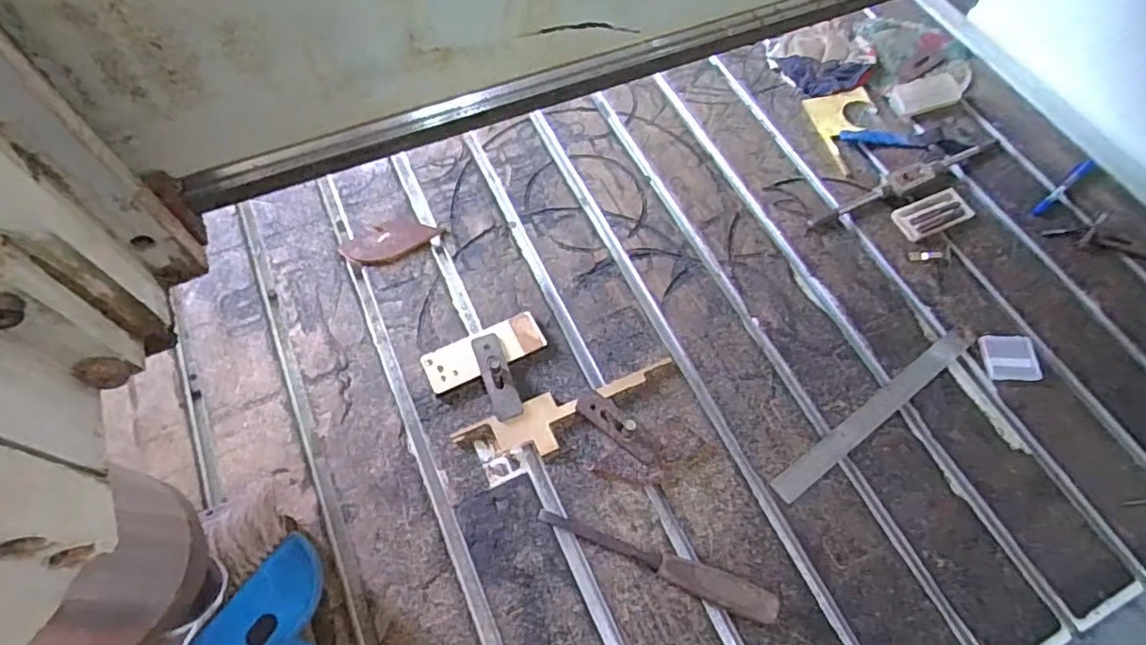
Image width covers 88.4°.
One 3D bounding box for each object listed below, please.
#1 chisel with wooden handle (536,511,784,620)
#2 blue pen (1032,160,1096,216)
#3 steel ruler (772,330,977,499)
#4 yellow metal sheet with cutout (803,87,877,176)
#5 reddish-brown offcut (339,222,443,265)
[{"bbox_3d":[0.077,0.228,0.558,0.229,0.024,0.028,19,64,7],"label":"chisel with wooden handle"},{"bbox_3d":[0.666,-0.185,0.797,0.132,0.013,0.016,-34,69,-17],"label":"blue pen"},{"bbox_3d":[0.338,0.094,0.648,0.310,0.005,0.027,-33,69,-17],"label":"steel ruler"},{"bbox_3d":[0.399,-0.274,0.839,0.100,0.011,0.142,-9,64,-6],"label":"yellow metal sheet with cutout"},{"bbox_3d":[-0.222,-0.098,0.719,0.115,0.012,0.046,-19,65,-11],"label":"reddish-brown offcut"}]

